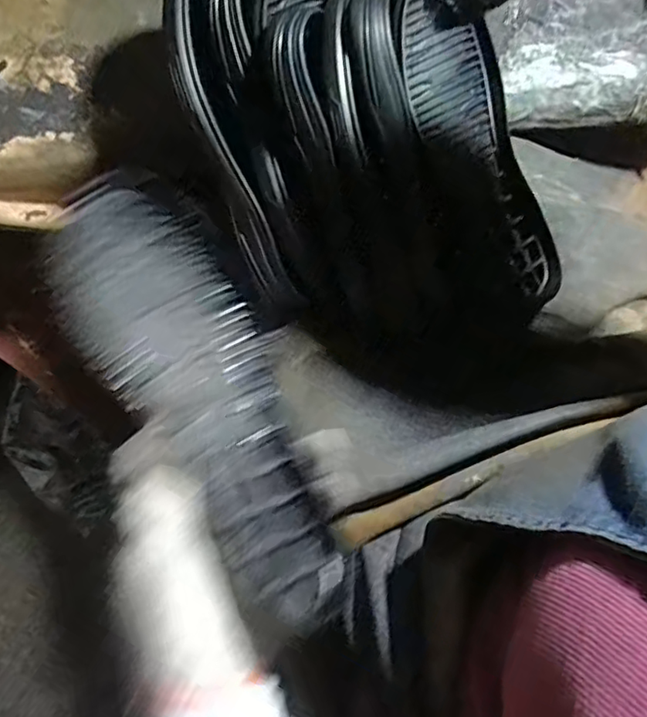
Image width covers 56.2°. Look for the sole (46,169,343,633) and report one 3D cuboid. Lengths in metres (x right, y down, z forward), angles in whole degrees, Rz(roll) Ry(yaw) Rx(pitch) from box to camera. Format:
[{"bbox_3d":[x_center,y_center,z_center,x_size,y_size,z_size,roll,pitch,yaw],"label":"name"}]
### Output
[{"bbox_3d":[-0.070,0.019,0.347,0.091,0.035,0.260,-22,79,-43],"label":"sole"}]

